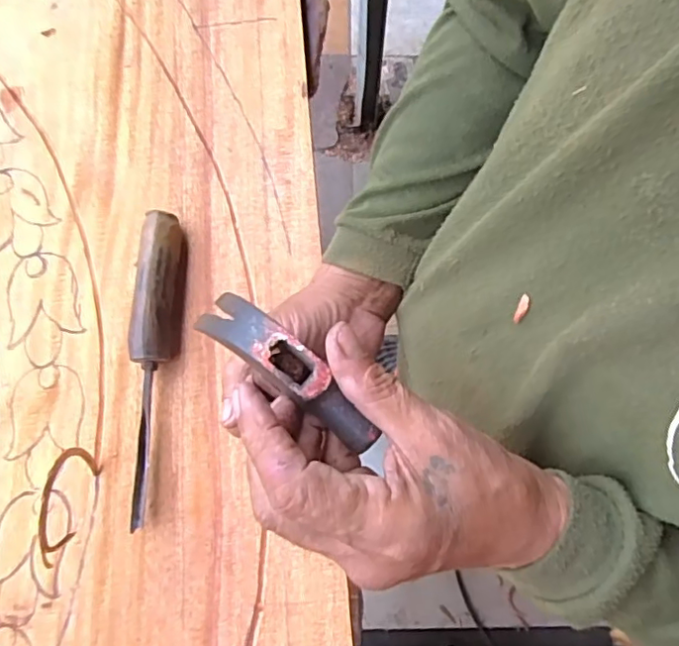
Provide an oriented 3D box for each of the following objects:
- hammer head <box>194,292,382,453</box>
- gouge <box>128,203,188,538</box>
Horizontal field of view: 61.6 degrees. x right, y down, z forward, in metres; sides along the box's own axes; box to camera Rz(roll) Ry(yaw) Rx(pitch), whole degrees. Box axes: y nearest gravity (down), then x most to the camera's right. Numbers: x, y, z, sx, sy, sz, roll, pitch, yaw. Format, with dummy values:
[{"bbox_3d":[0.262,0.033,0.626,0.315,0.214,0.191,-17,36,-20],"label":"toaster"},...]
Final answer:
[{"bbox_3d":[-0.028,0.020,0.277,0.113,0.029,0.024,38,79,19],"label":"hammer head"},{"bbox_3d":[-0.146,0.028,0.445,0.033,0.036,0.239,1,75,2],"label":"gouge"}]

